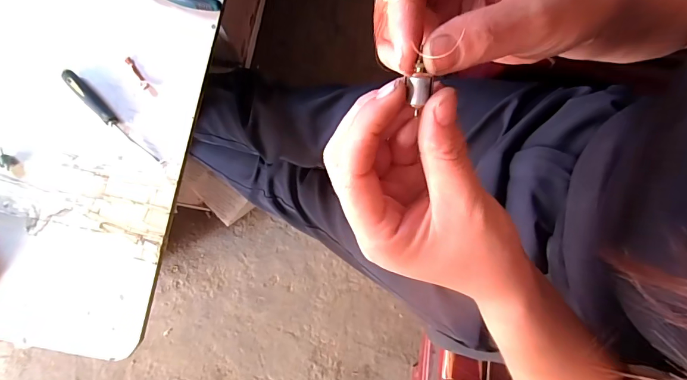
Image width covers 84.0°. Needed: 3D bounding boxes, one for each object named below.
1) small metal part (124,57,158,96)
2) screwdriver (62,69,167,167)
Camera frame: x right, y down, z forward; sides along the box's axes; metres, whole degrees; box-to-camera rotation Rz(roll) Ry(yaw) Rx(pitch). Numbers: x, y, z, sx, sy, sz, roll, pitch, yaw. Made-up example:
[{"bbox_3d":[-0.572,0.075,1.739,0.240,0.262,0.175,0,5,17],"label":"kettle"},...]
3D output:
[{"bbox_3d":[-0.246,-0.136,0.462,0.011,0.010,0.057,-37,85,-6],"label":"small metal part"},{"bbox_3d":[-0.271,-0.083,0.445,0.158,0.020,0.017,44,83,4],"label":"screwdriver"}]

